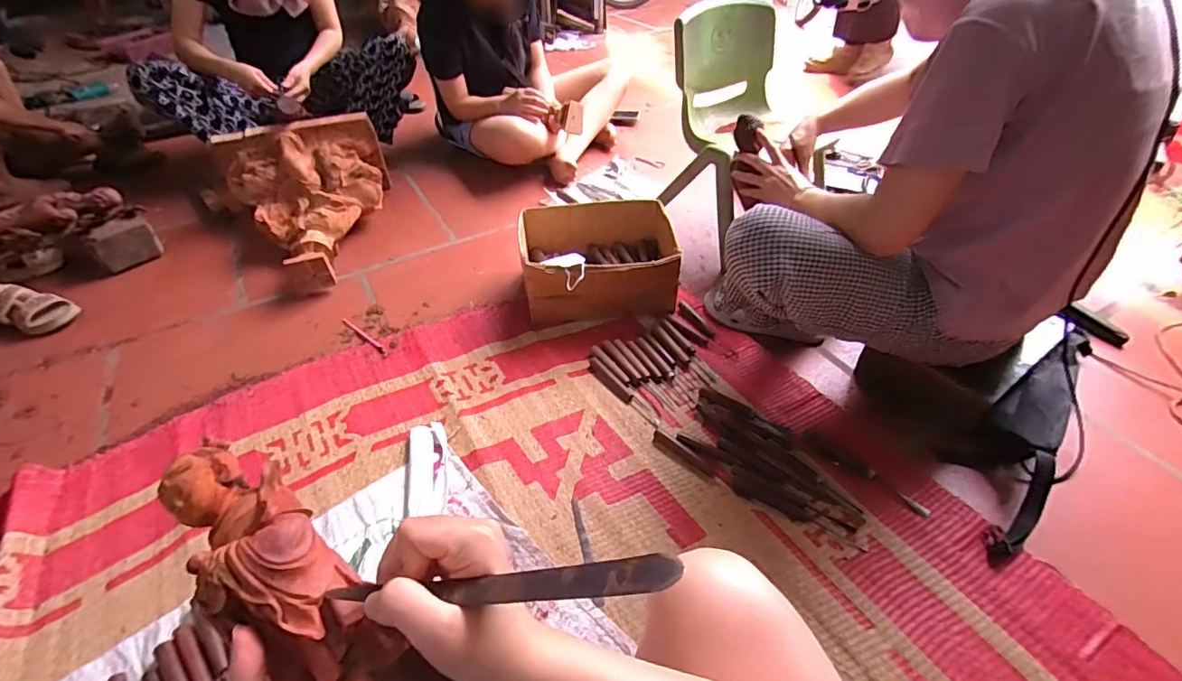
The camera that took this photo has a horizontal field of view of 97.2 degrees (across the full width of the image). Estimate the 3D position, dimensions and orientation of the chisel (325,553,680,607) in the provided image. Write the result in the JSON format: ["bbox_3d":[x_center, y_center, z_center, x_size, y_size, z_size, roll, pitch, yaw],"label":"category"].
[{"bbox_3d":[-0.051,0.127,0.270,0.196,0.009,0.019,-12,42,16],"label":"chisel"}]

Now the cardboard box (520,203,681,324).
[{"bbox_3d":[0.012,-0.178,1.165,0.313,0.153,0.271,-7,44,-6],"label":"cardboard box"}]

